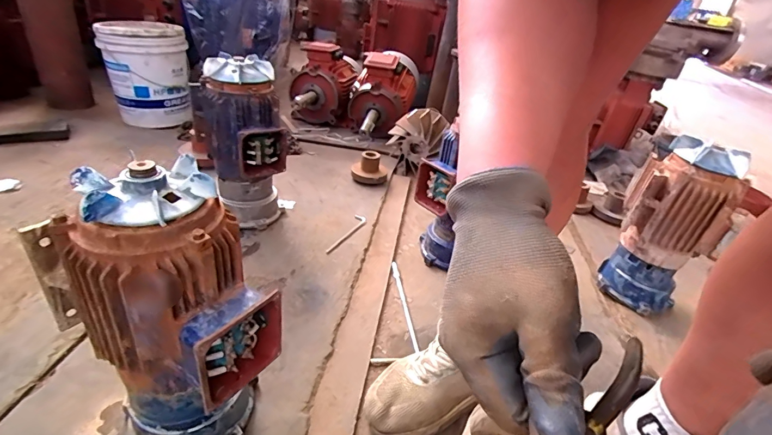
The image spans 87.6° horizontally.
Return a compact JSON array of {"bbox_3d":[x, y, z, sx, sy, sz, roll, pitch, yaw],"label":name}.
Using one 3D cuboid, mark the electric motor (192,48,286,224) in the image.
[{"bbox_3d":[-0.350,-0.169,0.982,0.146,0.393,0.229,-17,39,-37],"label":"electric motor"}]

